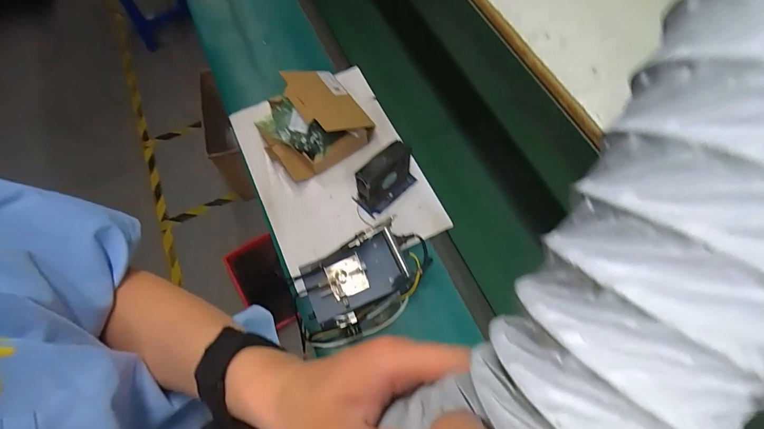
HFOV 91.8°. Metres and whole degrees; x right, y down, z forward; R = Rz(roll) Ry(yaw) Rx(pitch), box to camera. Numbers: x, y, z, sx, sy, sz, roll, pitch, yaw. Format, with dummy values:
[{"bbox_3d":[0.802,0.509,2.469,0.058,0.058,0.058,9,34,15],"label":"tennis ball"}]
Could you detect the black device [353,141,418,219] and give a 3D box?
[{"bbox_3d":[0.010,-0.071,0.775,0.135,0.133,0.065,-34,69,-13],"label":"black device"}]

